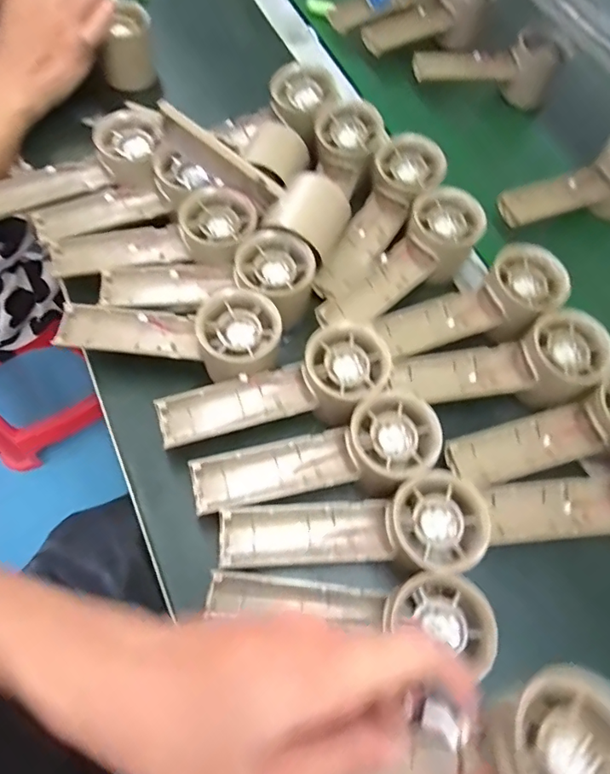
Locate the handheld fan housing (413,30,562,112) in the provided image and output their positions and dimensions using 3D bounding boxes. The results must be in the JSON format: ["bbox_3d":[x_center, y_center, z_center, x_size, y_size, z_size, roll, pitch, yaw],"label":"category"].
[{"bbox_3d":[0.195,-0.346,0.536,0.157,0.057,0.052,4,64,-2],"label":"handheld fan housing"}]

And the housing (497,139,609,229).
[{"bbox_3d":[0.255,-0.178,0.452,0.144,0.045,0.061,-26,69,-15],"label":"housing"}]

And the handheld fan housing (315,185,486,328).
[{"bbox_3d":[0.078,-0.091,0.387,0.054,0.046,0.152,40,69,14],"label":"handheld fan housing"}]

